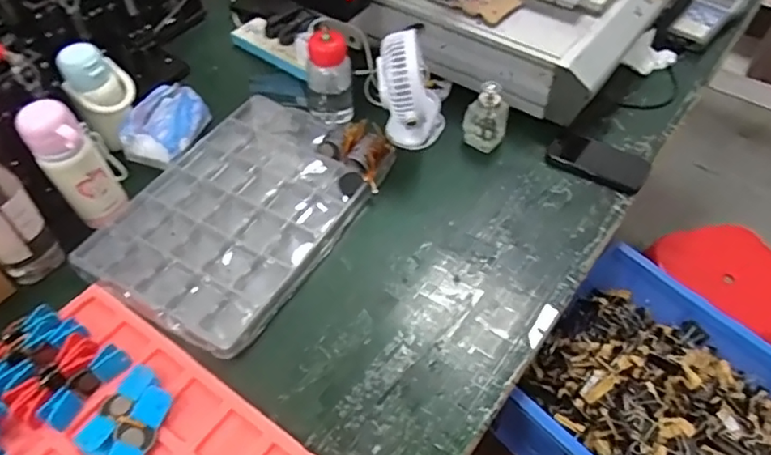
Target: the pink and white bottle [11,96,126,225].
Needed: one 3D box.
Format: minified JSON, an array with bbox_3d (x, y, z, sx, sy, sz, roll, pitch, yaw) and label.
[{"bbox_3d":[-0.441,-0.093,0.825,0.094,0.190,0.069,-27,56,-20],"label":"pink and white bottle"}]

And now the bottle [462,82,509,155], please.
[{"bbox_3d":[0.176,-0.201,0.989,0.072,0.109,0.073,10,52,7],"label":"bottle"}]

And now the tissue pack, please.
[{"bbox_3d":[-0.385,-0.183,1.008,0.107,0.056,0.160,16,53,13],"label":"tissue pack"}]

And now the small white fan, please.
[{"bbox_3d":[0.048,-0.214,0.946,0.120,0.200,0.135,2,51,1],"label":"small white fan"}]

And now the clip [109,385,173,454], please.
[{"bbox_3d":[-0.288,0.241,0.666,0.037,0.028,0.109,10,50,8],"label":"clip"}]

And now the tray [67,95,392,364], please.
[{"bbox_3d":[-0.218,-0.044,0.903,0.304,0.032,0.455,25,55,18],"label":"tray"}]

